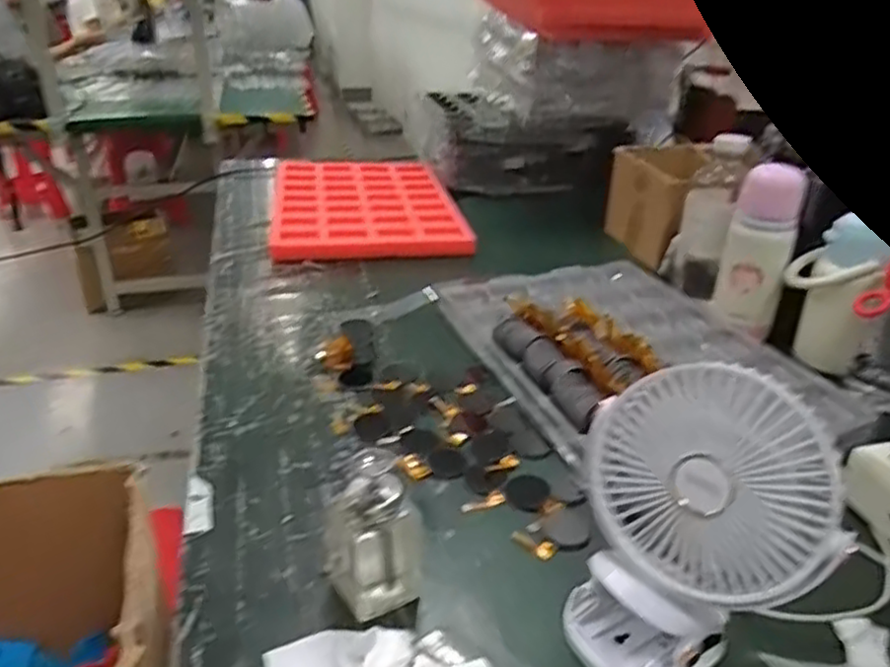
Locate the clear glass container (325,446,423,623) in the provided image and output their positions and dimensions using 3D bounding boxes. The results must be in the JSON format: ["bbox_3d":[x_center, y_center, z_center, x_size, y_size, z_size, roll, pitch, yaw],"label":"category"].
[{"bbox_3d":[-0.051,0.140,0.504,0.064,0.122,0.061,-7,28,-14],"label":"clear glass container"}]

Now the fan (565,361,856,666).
[{"bbox_3d":[0.162,0.123,0.456,0.148,0.188,0.096,8,28,15],"label":"fan"}]

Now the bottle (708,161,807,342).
[{"bbox_3d":[0.389,-0.106,0.893,0.078,0.219,0.081,9,28,17],"label":"bottle"}]

